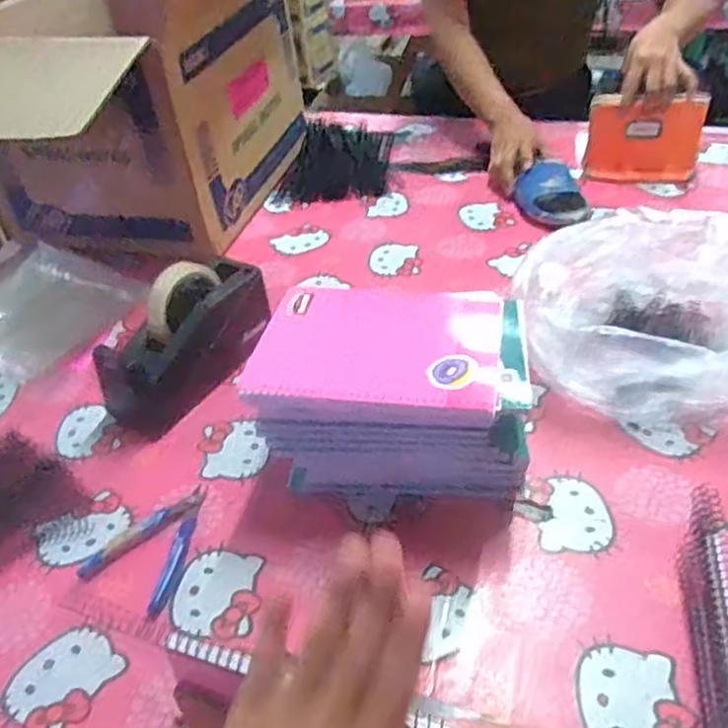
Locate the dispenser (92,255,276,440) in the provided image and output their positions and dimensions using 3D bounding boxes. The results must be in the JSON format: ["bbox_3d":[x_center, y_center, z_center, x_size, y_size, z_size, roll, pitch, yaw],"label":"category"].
[{"bbox_3d":[-0.187,-0.028,0.724,0.076,0.116,0.201,24,49,30],"label":"dispenser"}]

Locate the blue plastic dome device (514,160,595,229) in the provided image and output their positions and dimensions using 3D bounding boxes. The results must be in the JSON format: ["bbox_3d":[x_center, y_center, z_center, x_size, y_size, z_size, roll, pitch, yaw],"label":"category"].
[{"bbox_3d":[0.261,-0.235,0.946,0.083,0.053,0.106,-11,41,-6],"label":"blue plastic dome device"}]

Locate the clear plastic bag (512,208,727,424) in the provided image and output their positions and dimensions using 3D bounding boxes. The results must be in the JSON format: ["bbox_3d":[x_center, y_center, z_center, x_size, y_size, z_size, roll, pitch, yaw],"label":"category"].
[{"bbox_3d":[0.315,-0.048,0.671,0.293,0.116,0.205,9,43,16],"label":"clear plastic bag"}]

